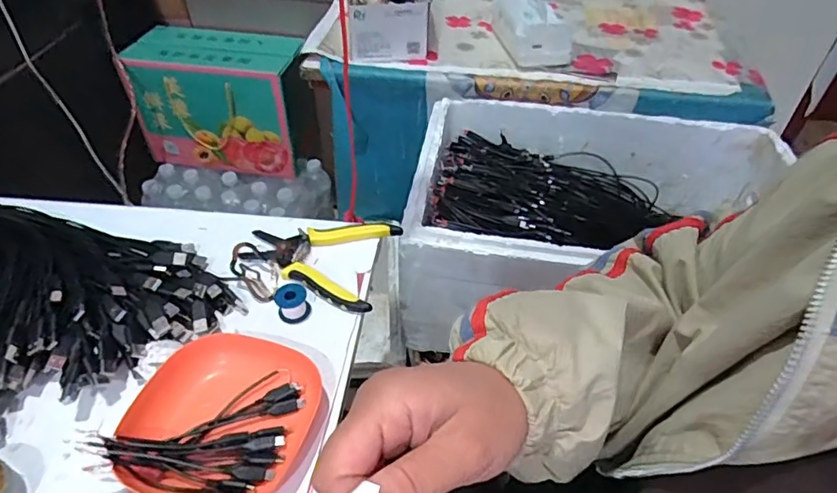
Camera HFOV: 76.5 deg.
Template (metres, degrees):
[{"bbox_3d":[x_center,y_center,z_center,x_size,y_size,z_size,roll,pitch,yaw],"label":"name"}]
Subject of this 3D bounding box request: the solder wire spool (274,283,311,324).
[{"bbox_3d":[-0.120,0.054,0.504,0.029,0.026,0.027,1,45,-1],"label":"solder wire spool"}]

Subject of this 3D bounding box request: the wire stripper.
[{"bbox_3d":[-0.108,0.009,0.557,0.152,0.017,0.117,11,46,9],"label":"wire stripper"}]

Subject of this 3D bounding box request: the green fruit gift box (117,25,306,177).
[{"bbox_3d":[-0.396,-0.300,1.095,0.312,0.233,0.155,8,45,6],"label":"green fruit gift box"}]

